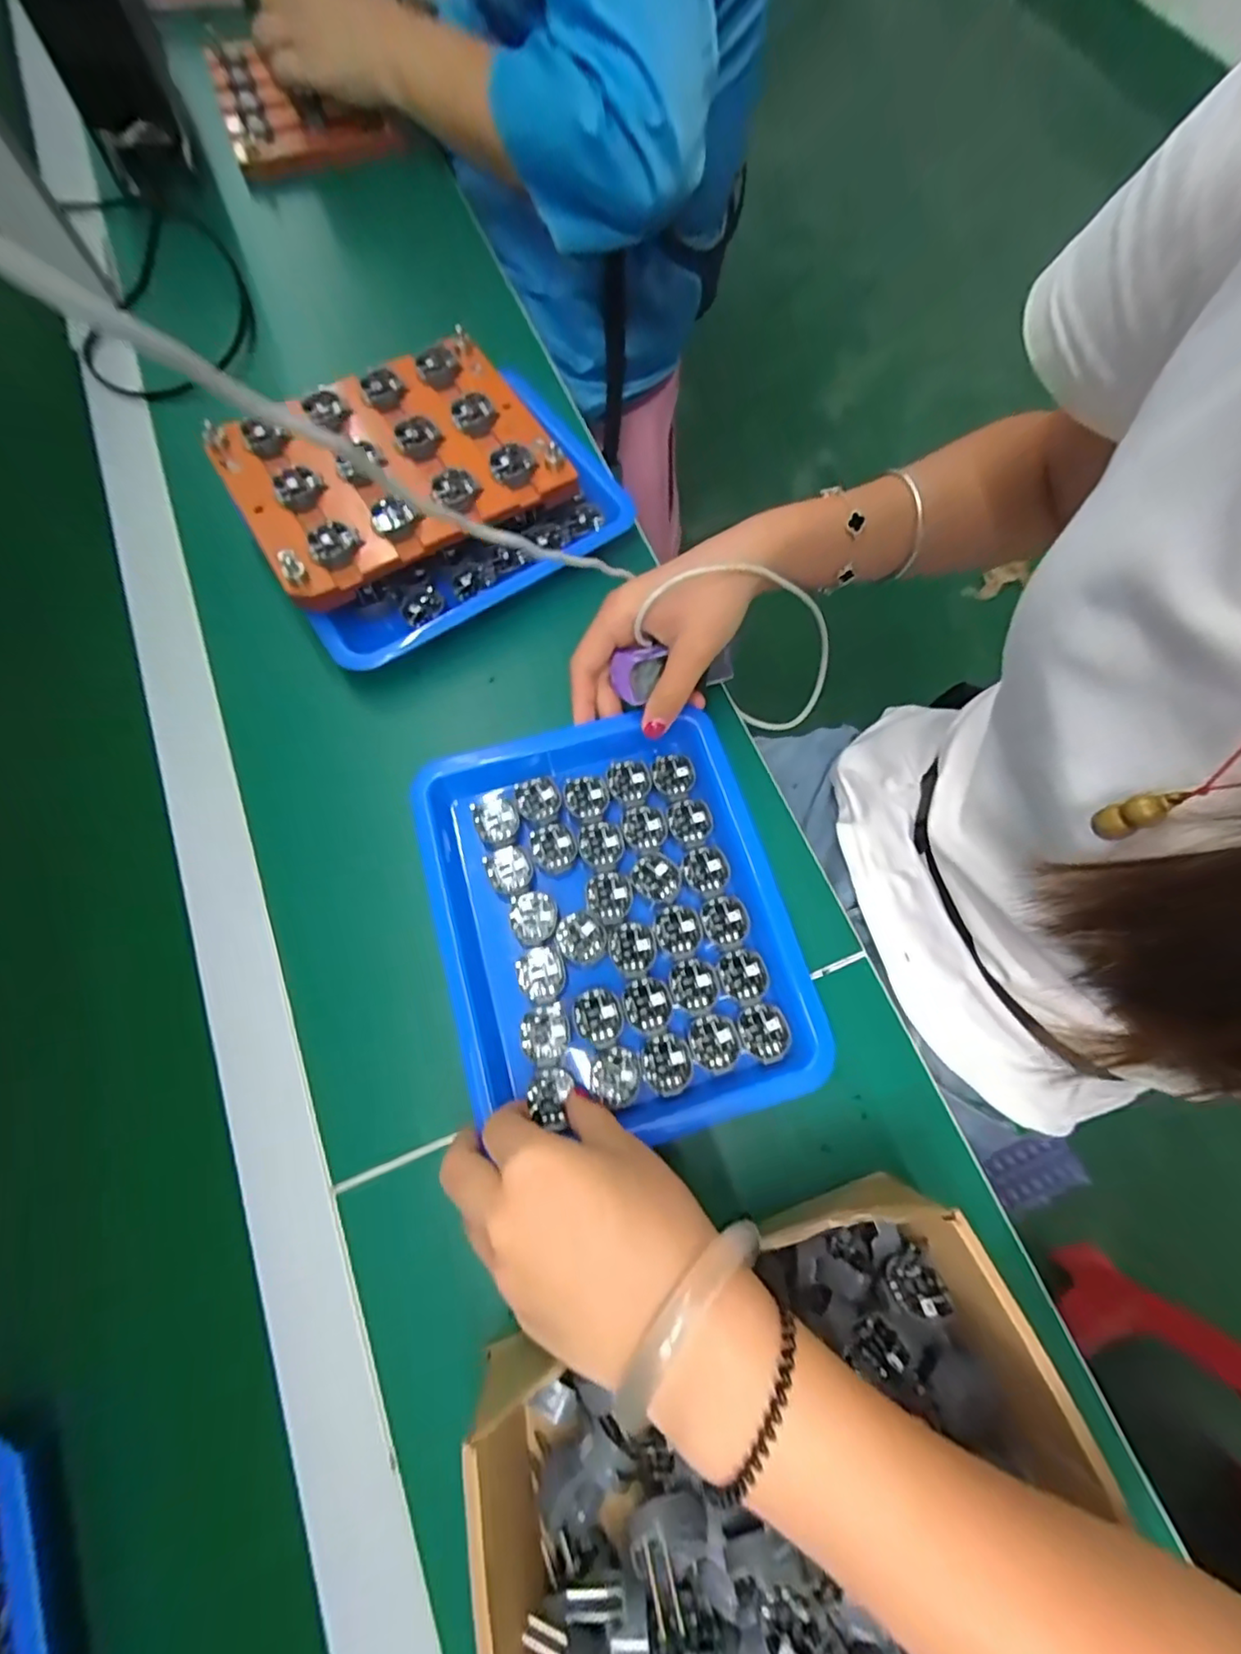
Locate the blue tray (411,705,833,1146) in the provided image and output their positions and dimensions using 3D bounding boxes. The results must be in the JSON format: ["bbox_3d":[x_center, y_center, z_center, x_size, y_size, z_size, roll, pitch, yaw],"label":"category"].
[{"bbox_3d":[-0.005,0.047,0.323,0.180,0.025,0.211,-15,71,-5],"label":"blue tray"}]

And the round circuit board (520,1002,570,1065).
[{"bbox_3d":[-0.038,0.104,0.306,0.025,0.004,0.025,-25,72,-8],"label":"round circuit board"}]

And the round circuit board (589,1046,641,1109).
[{"bbox_3d":[-0.002,0.123,0.303,0.025,0.005,0.024,0,71,0],"label":"round circuit board"}]

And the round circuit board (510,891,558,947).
[{"bbox_3d":[-0.046,0.048,0.325,0.025,0.004,0.028,-15,71,-5],"label":"round circuit board"}]

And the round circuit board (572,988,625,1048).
[{"bbox_3d":[-0.011,0.097,0.309,0.025,0.004,0.028,-15,71,-5],"label":"round circuit board"}]

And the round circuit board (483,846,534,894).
[{"bbox_3d":[-0.061,0.023,0.334,0.024,0.004,0.025,0,71,0],"label":"round circuit board"}]

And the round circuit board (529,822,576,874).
[{"bbox_3d":[-0.037,0.011,0.338,0.023,0.004,0.027,-16,71,-5],"label":"round circuit board"}]

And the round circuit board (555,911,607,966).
[{"bbox_3d":[-0.021,0.058,0.322,0.025,0.004,0.027,0,71,0],"label":"round circuit board"}]

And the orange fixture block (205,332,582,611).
[{"bbox_3d":[-0.142,-0.230,0.385,0.190,0.027,0.138,-31,73,-10],"label":"orange fixture block"}]

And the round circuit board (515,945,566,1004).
[{"bbox_3d":[-0.041,0.076,0.316,0.024,0.004,0.028,-15,71,-5],"label":"round circuit board"}]

